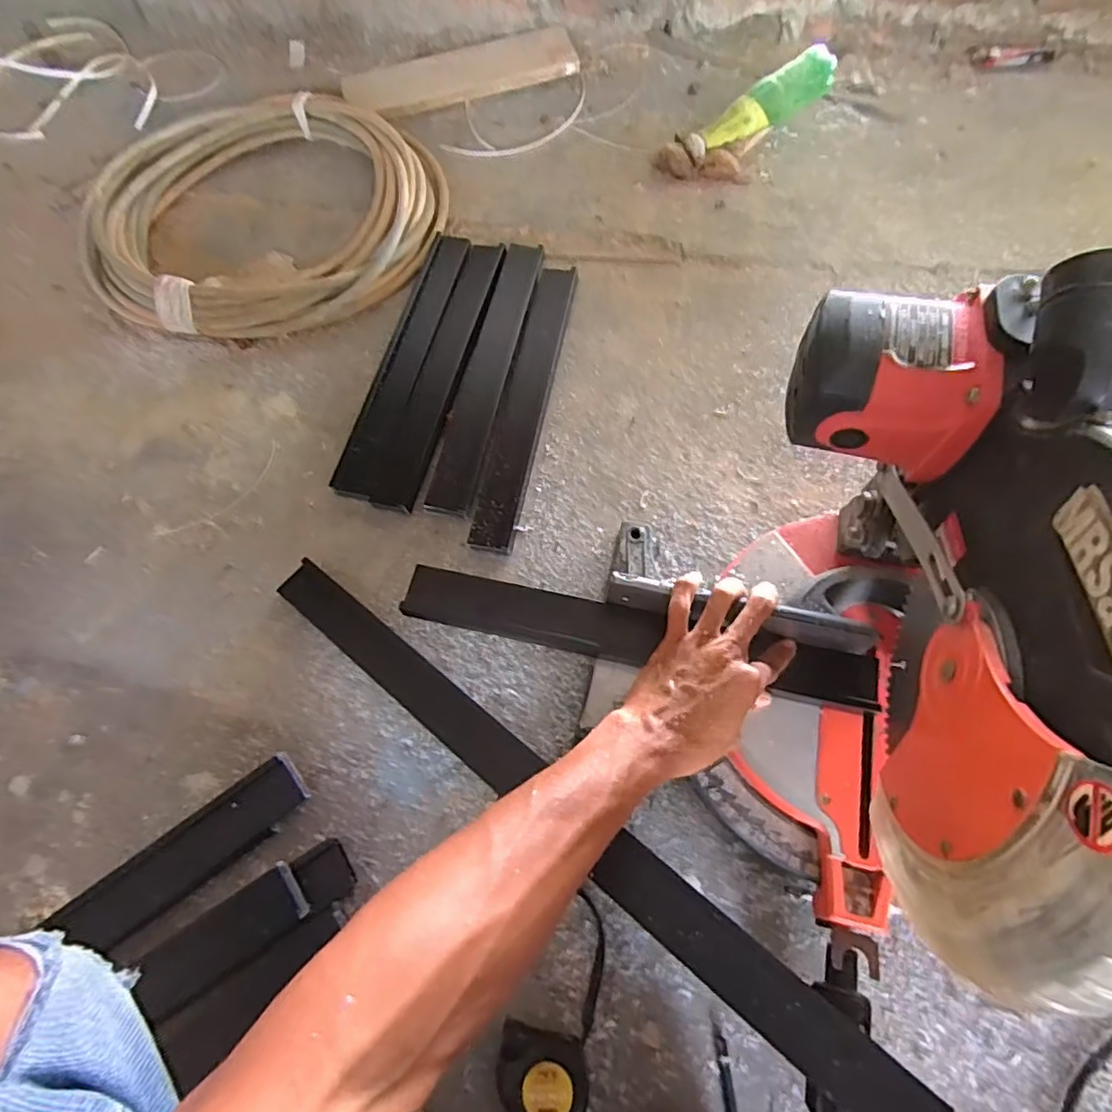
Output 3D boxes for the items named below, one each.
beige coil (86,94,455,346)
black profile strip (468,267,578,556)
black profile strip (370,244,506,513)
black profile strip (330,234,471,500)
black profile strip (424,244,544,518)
[{"bbox_3d":[-0.389,-0.507,0.841,0.475,0.053,0.492,-1,68,2],"label":"beige coil"},{"bbox_3d":[-0.032,-0.180,0.698,0.047,0.018,0.378,10,69,7],"label":"black profile strip"},{"bbox_3d":[-0.129,-0.221,0.711,0.050,0.013,0.371,12,69,8],"label":"black profile strip"},{"bbox_3d":[-0.178,-0.239,0.728,0.051,0.013,0.382,12,69,8],"label":"black profile strip"},{"bbox_3d":[-0.075,-0.218,0.711,0.053,0.014,0.378,11,69,7],"label":"black profile strip"}]

